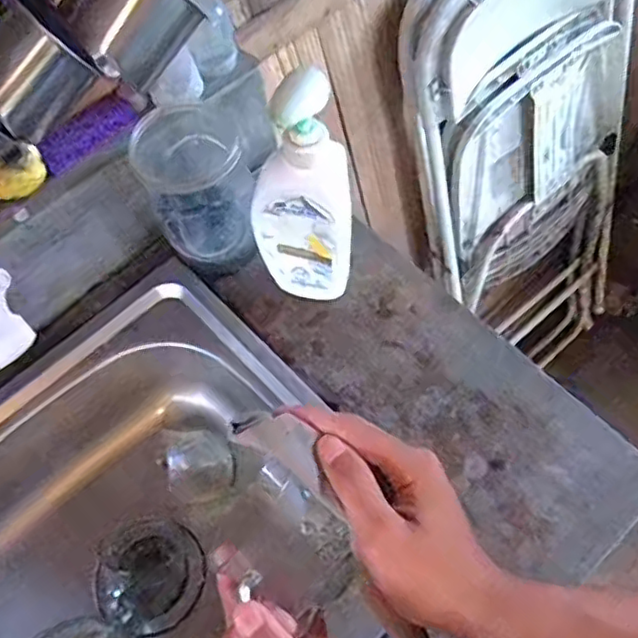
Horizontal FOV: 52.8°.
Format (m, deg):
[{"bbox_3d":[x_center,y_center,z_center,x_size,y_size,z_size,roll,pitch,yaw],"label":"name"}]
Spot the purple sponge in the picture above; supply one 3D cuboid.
[{"bbox_3d":[-0.217,-0.175,0.601,0.093,0.034,0.017,-39,33,-15],"label":"purple sponge"}]

